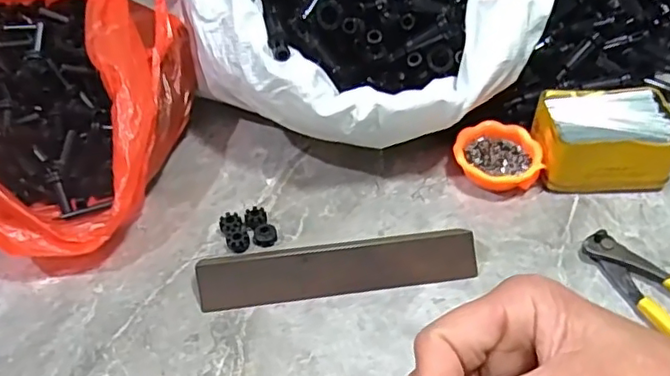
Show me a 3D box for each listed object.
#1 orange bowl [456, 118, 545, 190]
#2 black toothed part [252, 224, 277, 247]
[{"bbox_3d":[0.148,-0.026,0.547,0.076,0.030,0.071,-1,47,1],"label":"orange bowl"},{"bbox_3d":[-0.059,0.040,0.502,0.019,0.009,0.019,-1,43,0],"label":"black toothed part"}]

